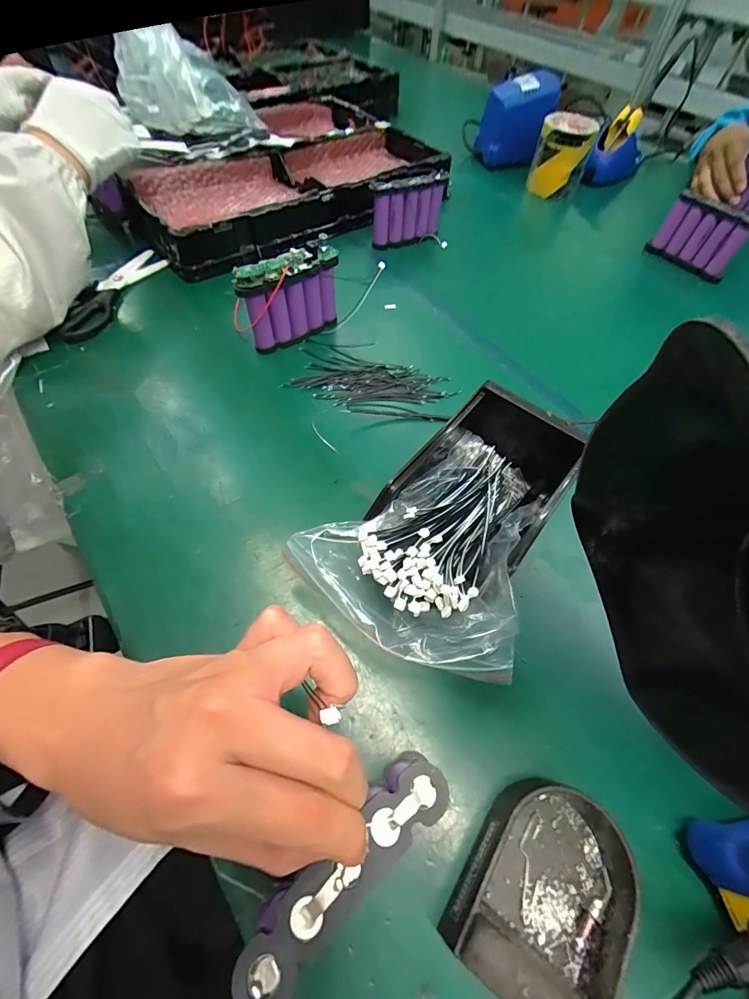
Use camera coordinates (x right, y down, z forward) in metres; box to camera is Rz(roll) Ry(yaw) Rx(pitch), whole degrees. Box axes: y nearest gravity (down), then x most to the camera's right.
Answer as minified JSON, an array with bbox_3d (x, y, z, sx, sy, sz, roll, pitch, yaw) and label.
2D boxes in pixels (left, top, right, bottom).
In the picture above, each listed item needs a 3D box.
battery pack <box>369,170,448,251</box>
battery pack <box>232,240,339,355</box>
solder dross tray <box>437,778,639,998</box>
[{"bbox_3d":[0.050,-0.407,0.566,0.110,0.082,0.026,-20,62,-16],"label":"battery pack"},{"bbox_3d":[-0.090,-0.219,0.434,0.107,0.092,0.030,-33,67,-21],"label":"battery pack"},{"bbox_3d":[0.094,0.211,0.215,0.075,0.037,0.097,35,63,16],"label":"solder dross tray"}]

